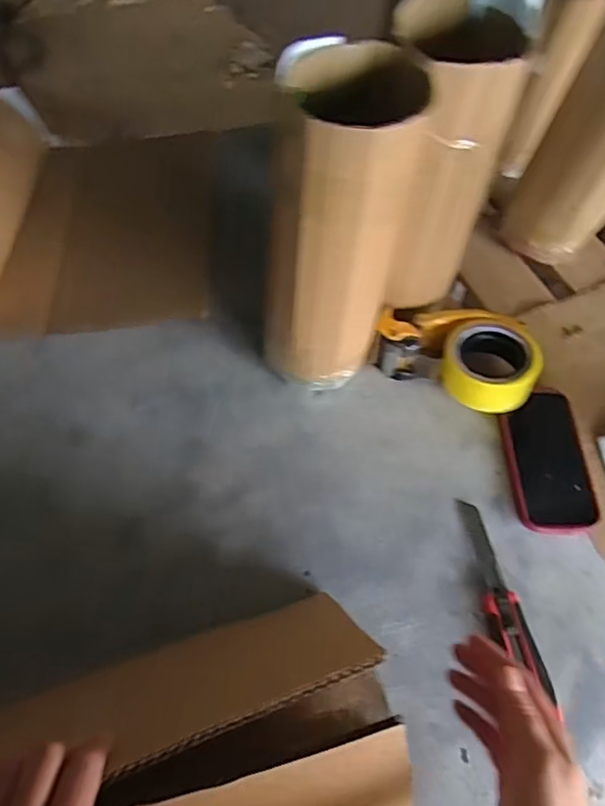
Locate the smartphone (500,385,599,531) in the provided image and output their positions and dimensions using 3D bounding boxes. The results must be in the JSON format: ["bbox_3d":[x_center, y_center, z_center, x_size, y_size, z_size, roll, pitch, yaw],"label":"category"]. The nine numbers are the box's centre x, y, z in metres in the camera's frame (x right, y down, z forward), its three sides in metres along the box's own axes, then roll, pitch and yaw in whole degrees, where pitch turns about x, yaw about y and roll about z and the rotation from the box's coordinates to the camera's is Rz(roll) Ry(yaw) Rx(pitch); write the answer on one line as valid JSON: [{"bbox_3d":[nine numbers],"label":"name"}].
[{"bbox_3d":[0.252,0.057,0.592,0.077,0.010,0.148,-4,64,5],"label":"smartphone"}]

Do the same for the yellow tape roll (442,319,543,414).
[{"bbox_3d":[0.206,-0.039,0.640,0.101,0.059,0.095,1,60,-1],"label":"yellow tape roll"}]

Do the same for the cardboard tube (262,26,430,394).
[{"bbox_3d":[0.027,-0.138,0.547,0.120,0.327,0.127,1,60,-1],"label":"cardboard tube"}]

